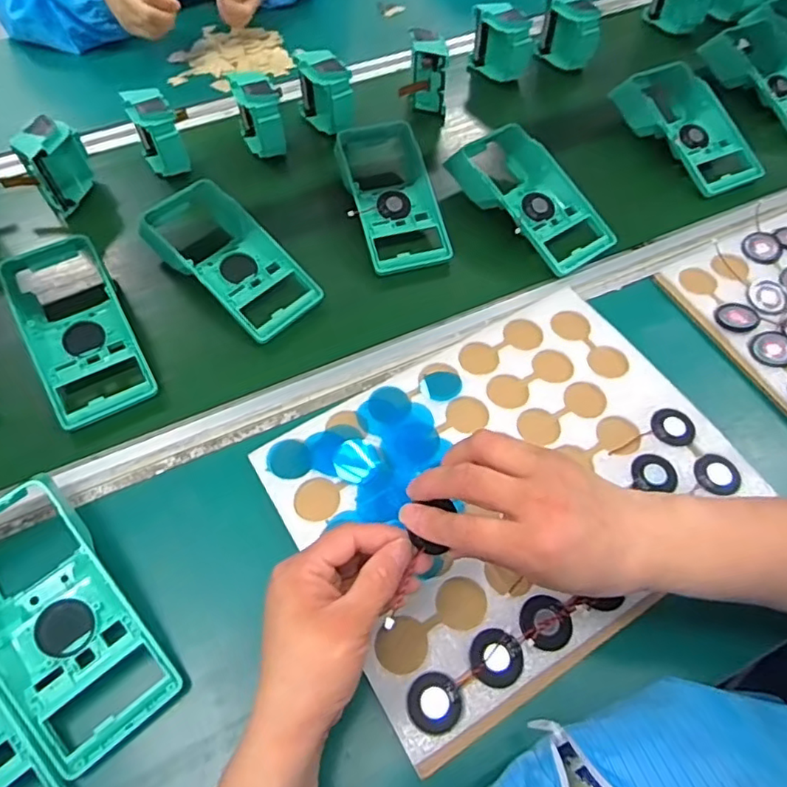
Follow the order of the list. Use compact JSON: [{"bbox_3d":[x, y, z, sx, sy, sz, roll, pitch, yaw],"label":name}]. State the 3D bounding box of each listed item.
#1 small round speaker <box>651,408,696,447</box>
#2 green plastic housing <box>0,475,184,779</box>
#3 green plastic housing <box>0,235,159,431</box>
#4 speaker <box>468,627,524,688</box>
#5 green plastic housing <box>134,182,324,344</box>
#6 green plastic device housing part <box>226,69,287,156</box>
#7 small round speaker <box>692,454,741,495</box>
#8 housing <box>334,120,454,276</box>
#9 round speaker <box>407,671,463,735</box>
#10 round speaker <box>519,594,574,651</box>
[{"bbox_3d":[0.223,0.026,0.461,0.034,0.004,0.032,0,58,0],"label":"small round speaker"},{"bbox_3d":[-0.222,0.139,0.375,0.085,0.051,0.184,-36,64,-20],"label":"green plastic housing"},{"bbox_3d":[-0.279,-0.064,0.514,0.090,0.052,0.188,-27,61,-16],"label":"green plastic housing"},{"bbox_3d":[0.066,0.168,0.371,0.033,0.004,0.033,0,58,0],"label":"speaker"},{"bbox_3d":[-0.159,-0.133,0.556,0.192,0.052,0.102,39,66,22],"label":"green plastic housing"},{"bbox_3d":[-0.152,-0.314,0.652,0.041,0.072,0.078,-24,61,-14],"label":"green plastic device housing part"},{"bbox_3d":[0.246,0.061,0.441,0.036,0.008,0.032,-1,58,0],"label":"small round speaker"},{"bbox_3d":[-0.008,-0.215,0.616,0.083,0.063,0.216,-14,59,-8],"label":"housing"},{"bbox_3d":[0.026,0.191,0.359,0.032,0.004,0.033,0,58,0],"label":"round speaker"},{"bbox_3d":[0.101,0.151,0.383,0.034,0.004,0.034,0,58,0],"label":"round speaker"}]

